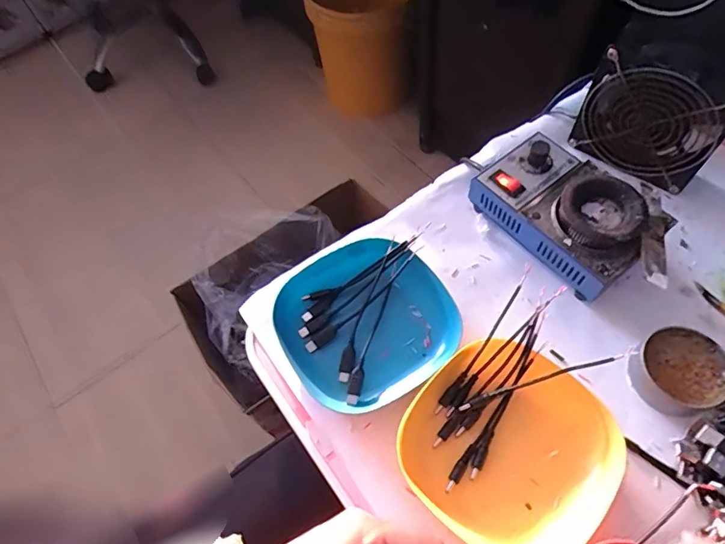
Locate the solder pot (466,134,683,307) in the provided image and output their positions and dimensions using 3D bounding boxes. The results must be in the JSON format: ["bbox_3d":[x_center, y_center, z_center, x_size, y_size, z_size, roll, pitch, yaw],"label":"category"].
[{"bbox_3d":[0.183,-0.058,0.438,0.104,0.063,0.154,-39,65,-15],"label":"solder pot"}]

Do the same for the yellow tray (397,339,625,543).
[{"bbox_3d":[0.106,0.128,0.352,0.135,0.031,0.132,35,70,22],"label":"yellow tray"}]

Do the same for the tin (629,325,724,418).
[{"bbox_3d":[0.247,0.077,0.375,0.062,0.026,0.062,-3,61,5],"label":"tin"}]

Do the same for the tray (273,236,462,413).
[{"bbox_3d":[0.003,0.040,0.415,0.141,0.031,0.133,-30,63,-11],"label":"tray"}]

